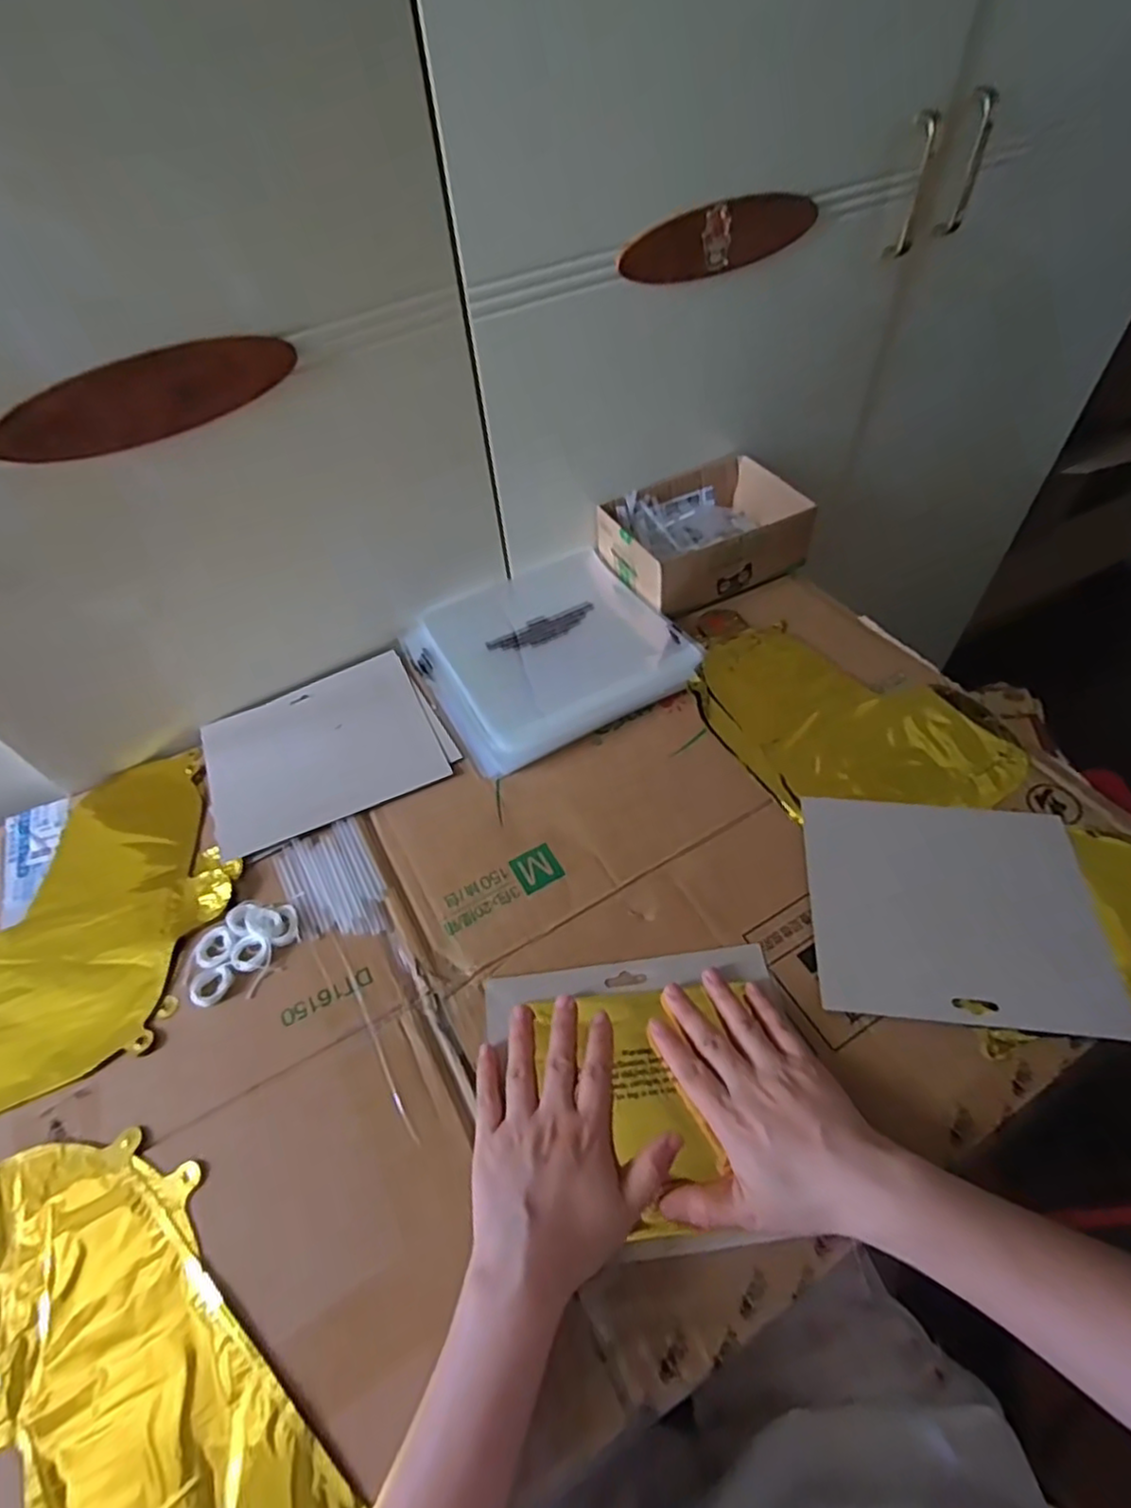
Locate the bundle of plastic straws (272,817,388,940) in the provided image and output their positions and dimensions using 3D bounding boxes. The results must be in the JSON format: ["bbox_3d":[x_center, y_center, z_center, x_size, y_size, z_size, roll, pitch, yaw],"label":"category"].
[{"bbox_3d":[-0.177,0.099,0.511,0.066,0.005,0.102,-27,56,-15],"label":"bundle of plastic straws"}]

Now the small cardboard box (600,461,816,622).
[{"bbox_3d":[0.141,-0.227,0.699,0.182,0.066,0.140,-23,55,-13],"label":"small cardboard box"}]

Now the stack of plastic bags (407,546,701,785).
[{"bbox_3d":[-0.024,-0.108,0.649,0.227,0.018,0.234,-26,55,-15],"label":"stack of plastic bags"}]

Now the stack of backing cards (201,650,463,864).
[{"bbox_3d":[-0.215,-0.007,0.598,0.200,0.008,0.168,-24,55,-13],"label":"stack of backing cards"}]

